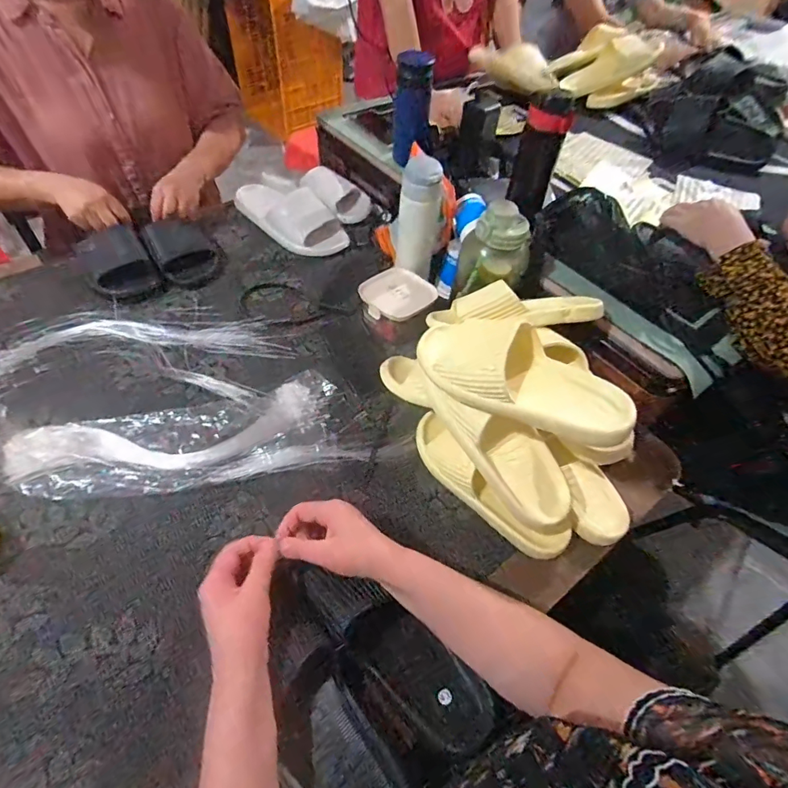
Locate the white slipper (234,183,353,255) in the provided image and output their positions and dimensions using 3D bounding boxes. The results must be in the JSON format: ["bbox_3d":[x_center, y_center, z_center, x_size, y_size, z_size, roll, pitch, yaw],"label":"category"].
[{"bbox_3d":[-0.206,-0.378,0.903,0.121,0.073,0.251,-33,62,-26],"label":"white slipper"}]

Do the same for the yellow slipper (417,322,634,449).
[{"bbox_3d":[0.144,-0.025,0.506,0.242,0.069,0.091,21,54,11],"label":"yellow slipper"}]

